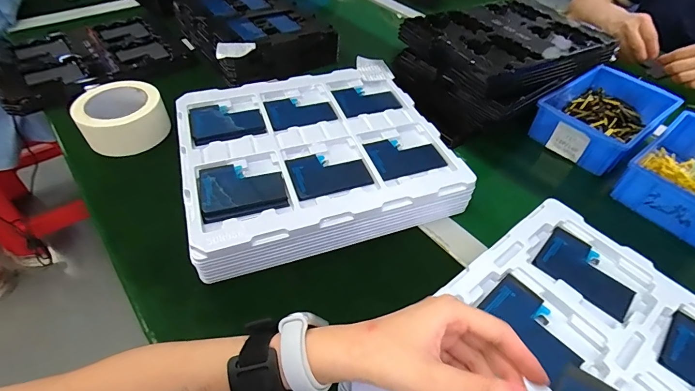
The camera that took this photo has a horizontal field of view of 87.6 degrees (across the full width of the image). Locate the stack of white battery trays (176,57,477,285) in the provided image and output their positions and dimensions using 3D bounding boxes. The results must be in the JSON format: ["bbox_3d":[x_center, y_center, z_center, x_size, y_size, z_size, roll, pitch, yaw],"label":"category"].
[{"bbox_3d":[-0.044,-0.065,0.481,0.318,0.046,0.285,-13,51,-15],"label":"stack of white battery trays"}]

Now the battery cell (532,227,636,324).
[{"bbox_3d":[0.249,0.078,0.377,0.090,0.005,0.068,36,56,25],"label":"battery cell"}]

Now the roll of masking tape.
[{"bbox_3d":[-0.324,-0.117,0.527,0.106,0.057,0.112,2,49,-2],"label":"roll of masking tape"}]

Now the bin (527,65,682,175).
[{"bbox_3d":[0.405,-0.129,0.575,0.206,0.055,0.134,-29,56,-25],"label":"bin"}]

